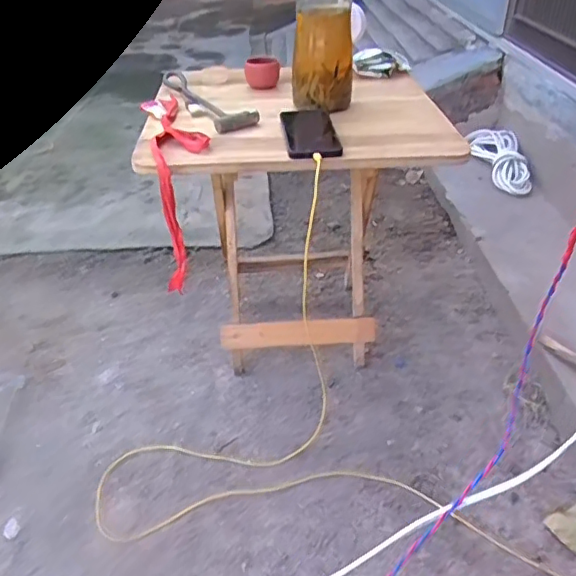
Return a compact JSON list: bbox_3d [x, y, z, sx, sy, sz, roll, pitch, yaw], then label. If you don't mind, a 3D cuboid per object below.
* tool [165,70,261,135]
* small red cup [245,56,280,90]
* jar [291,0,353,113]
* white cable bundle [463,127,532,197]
[{"bbox_3d":[-0.138,-0.334,1.001,0.078,0.020,0.314,-16,37,-22],"label":"tool"},{"bbox_3d":[-0.048,-0.412,1.089,0.065,0.050,0.053,-4,34,-5],"label":"small red cup"},{"bbox_3d":[0.057,-0.421,0.941,0.098,0.224,0.094,1,34,3],"label":"jar"},{"bbox_3d":[0.653,-0.408,1.781,0.136,0.079,0.374,1,34,3],"label":"white cable bundle"}]

